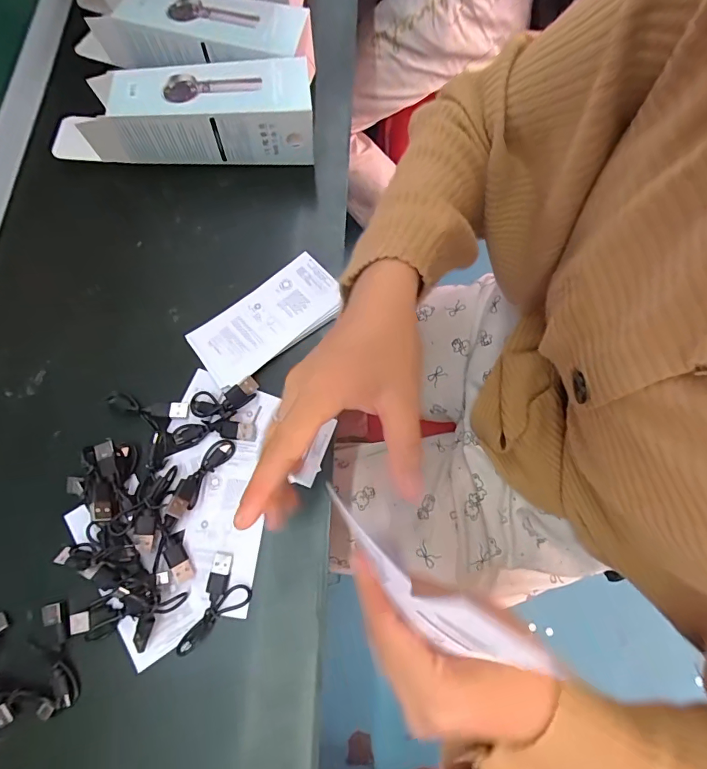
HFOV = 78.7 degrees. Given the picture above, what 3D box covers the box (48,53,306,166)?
[{"bbox_3d":[-0.152,-0.231,0.376,0.230,0.064,0.068,-3,74,-2],"label":"box"}]

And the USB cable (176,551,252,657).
[{"bbox_3d":[-0.091,0.150,0.292,0.033,0.011,0.063,18,74,4],"label":"USB cable"}]

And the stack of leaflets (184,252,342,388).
[{"bbox_3d":[-0.069,-0.053,0.353,0.123,0.007,0.059,-37,78,-10],"label":"stack of leaflets"}]

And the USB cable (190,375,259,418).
[{"bbox_3d":[-0.099,0.012,0.331,0.052,0.009,0.024,-14,74,-5],"label":"USB cable"}]

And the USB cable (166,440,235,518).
[{"bbox_3d":[-0.111,0.067,0.314,0.017,0.016,0.062,31,76,8],"label":"USB cable"}]

